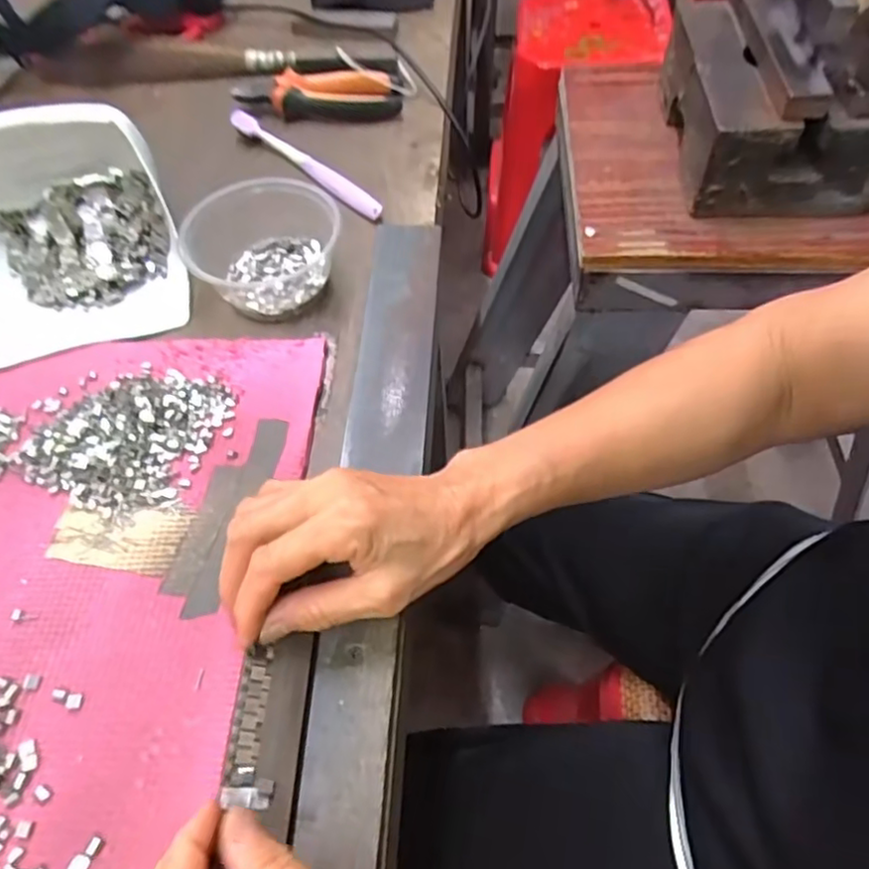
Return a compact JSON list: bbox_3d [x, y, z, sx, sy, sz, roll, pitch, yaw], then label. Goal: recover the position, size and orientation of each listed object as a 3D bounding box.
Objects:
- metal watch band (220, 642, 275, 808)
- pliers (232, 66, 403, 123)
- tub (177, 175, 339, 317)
[{"bbox_3d":[-0.082,0.131,0.296,0.019,0.009,0.067,-3,58,0],"label":"metal watch band"},{"bbox_3d":[-0.106,-0.308,0.588,0.145,0.027,0.041,-4,56,1],"label":"pliers"},{"bbox_3d":[-0.120,-0.133,0.458,0.107,0.051,0.091,-22,59,-12],"label":"tub"}]

